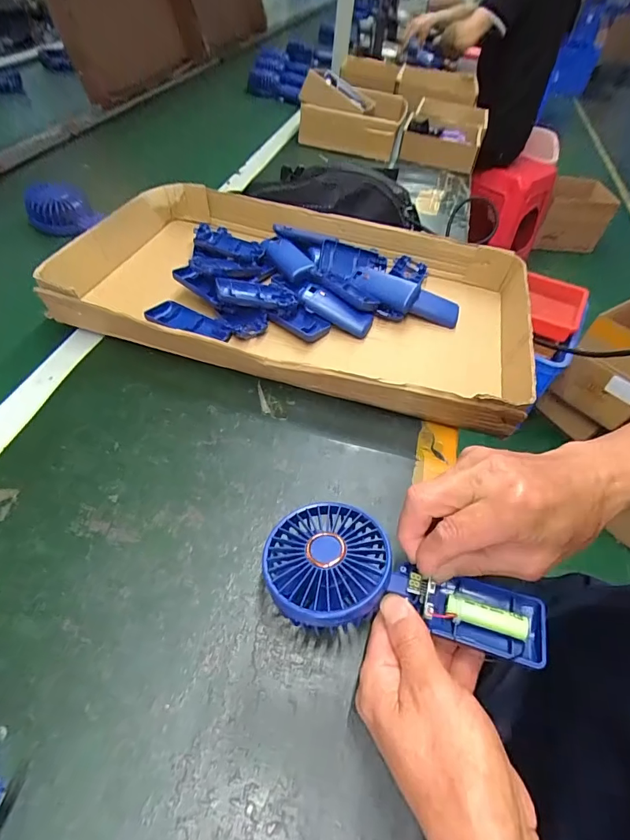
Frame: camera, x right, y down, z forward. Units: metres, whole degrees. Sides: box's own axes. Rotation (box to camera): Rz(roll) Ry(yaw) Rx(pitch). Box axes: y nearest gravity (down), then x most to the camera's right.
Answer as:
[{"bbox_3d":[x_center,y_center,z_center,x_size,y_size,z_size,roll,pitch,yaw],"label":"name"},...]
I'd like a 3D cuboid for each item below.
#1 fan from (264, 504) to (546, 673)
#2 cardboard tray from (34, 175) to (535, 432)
[{"bbox_3d":[0.055,0.108,0.284,0.181,0.027,0.084,15,51,9],"label":"fan"},{"bbox_3d":[-0.015,-0.161,0.513,0.519,0.052,0.304,12,51,4],"label":"cardboard tray"}]

